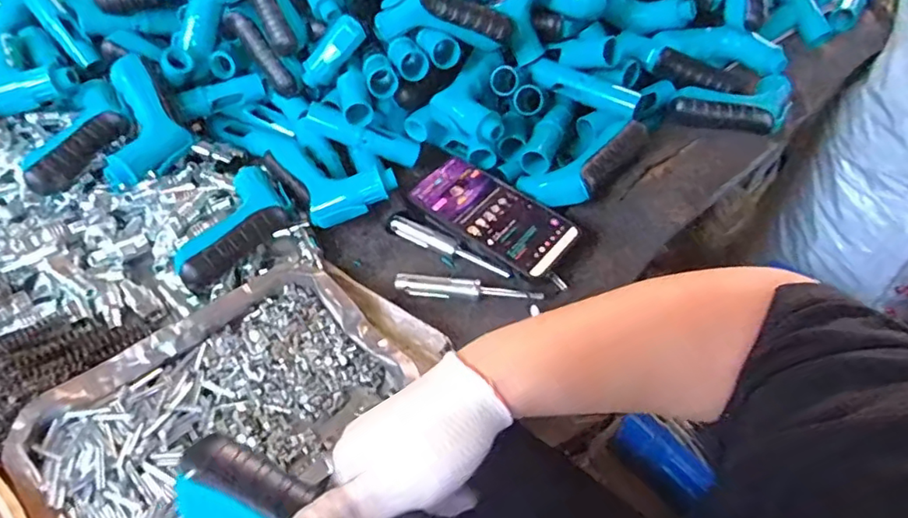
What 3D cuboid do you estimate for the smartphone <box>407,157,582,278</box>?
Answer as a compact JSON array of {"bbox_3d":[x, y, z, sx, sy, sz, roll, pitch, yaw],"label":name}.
[{"bbox_3d":[0.034,-0.044,0.551,0.159,0.015,0.075,34,60,20],"label":"smartphone"}]

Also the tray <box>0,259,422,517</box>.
[{"bbox_3d":[-0.170,0.111,0.426,0.249,0.025,0.179,-34,58,-26],"label":"tray"}]

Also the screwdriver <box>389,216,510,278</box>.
[{"bbox_3d":[-0.004,-0.012,0.545,0.125,0.013,0.013,23,53,17],"label":"screwdriver"}]

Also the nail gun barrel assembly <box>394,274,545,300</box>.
[{"bbox_3d":[0.012,0.028,0.510,0.129,0.014,0.017,8,50,6],"label":"nail gun barrel assembly"}]

